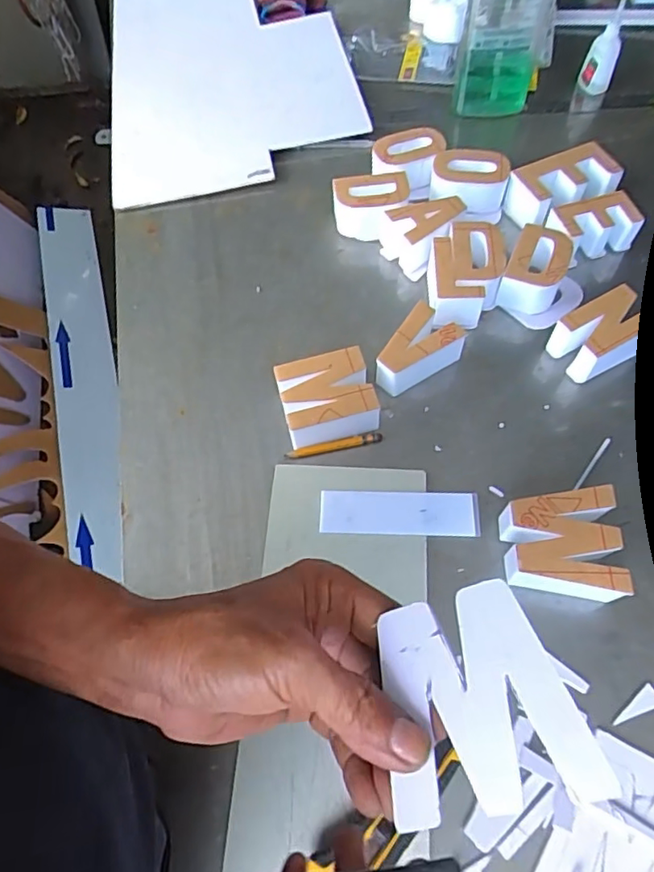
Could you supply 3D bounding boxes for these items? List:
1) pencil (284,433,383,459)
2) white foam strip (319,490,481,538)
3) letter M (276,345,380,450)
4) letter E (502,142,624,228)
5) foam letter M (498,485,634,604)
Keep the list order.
[{"bbox_3d":[0.007,0.009,0.529,0.091,0.006,0.008,-11,62,-2],"label":"pencil"},{"bbox_3d":[0.063,0.067,0.494,0.136,0.006,0.039,1,62,4],"label":"white foam strip"},{"bbox_3d":[0.000,-0.034,0.531,0.082,0.046,0.070,-14,62,-4],"label":"letter M"},{"bbox_3d":[0.270,-0.281,0.645,0.121,0.049,0.066,-21,63,-7],"label":"letter E"},{"bbox_3d":[0.187,0.091,0.453,0.086,0.045,0.084,-4,62,2],"label":"foam letter M"}]

